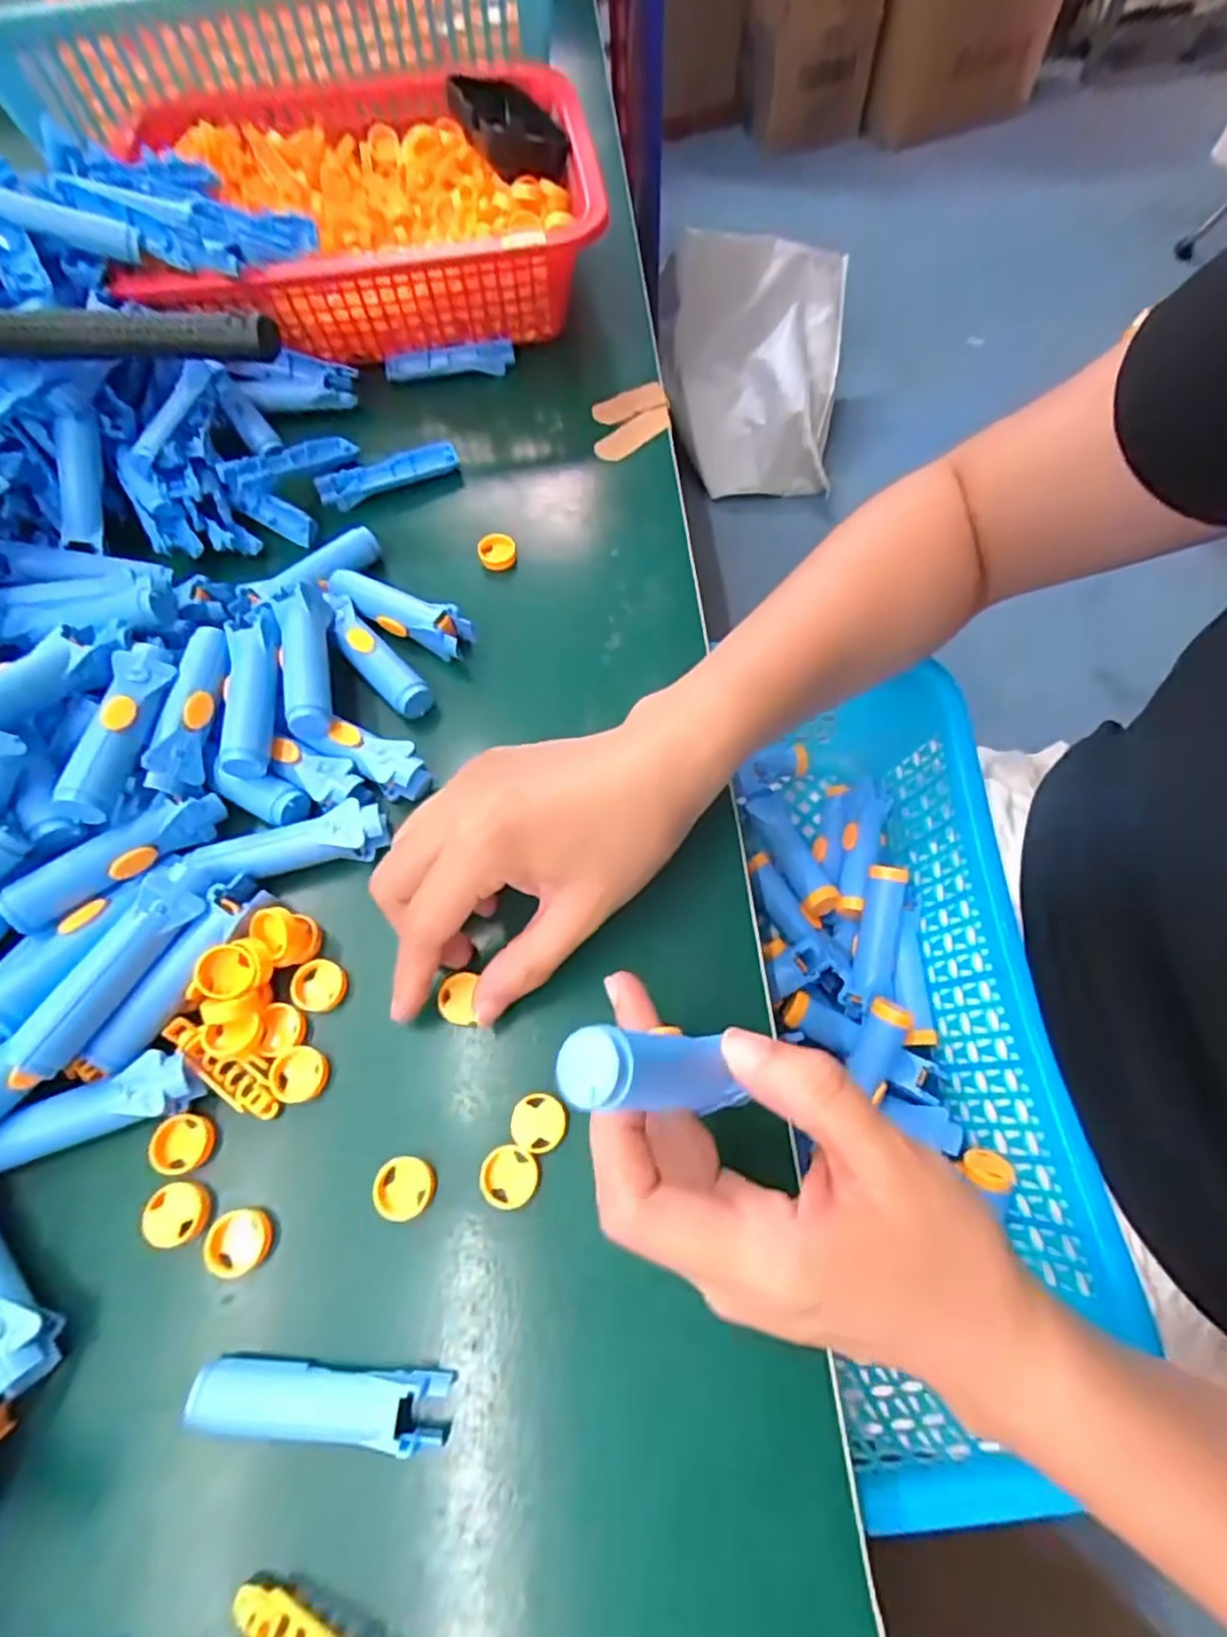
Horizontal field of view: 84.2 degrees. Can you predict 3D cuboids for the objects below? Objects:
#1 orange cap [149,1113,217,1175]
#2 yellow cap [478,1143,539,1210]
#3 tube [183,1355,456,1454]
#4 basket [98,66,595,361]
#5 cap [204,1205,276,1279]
[{"bbox_3d":[-0.154,0.116,0.243,0.019,0.007,0.019,-1,66,3],"label":"orange cap"},{"bbox_3d":[-0.036,0.124,0.234,0.019,0.005,0.019,-1,66,3],"label":"yellow cap"},{"bbox_3d":[-0.090,0.180,0.210,0.077,0.016,0.017,2,66,4],"label":"tube"},{"bbox_3d":[-0.146,-0.361,0.410,0.256,0.071,0.206,-8,66,-1],"label":"basket"},{"bbox_3d":[-0.127,0.143,0.231,0.019,0.008,0.019,-1,66,3],"label":"cap"}]

